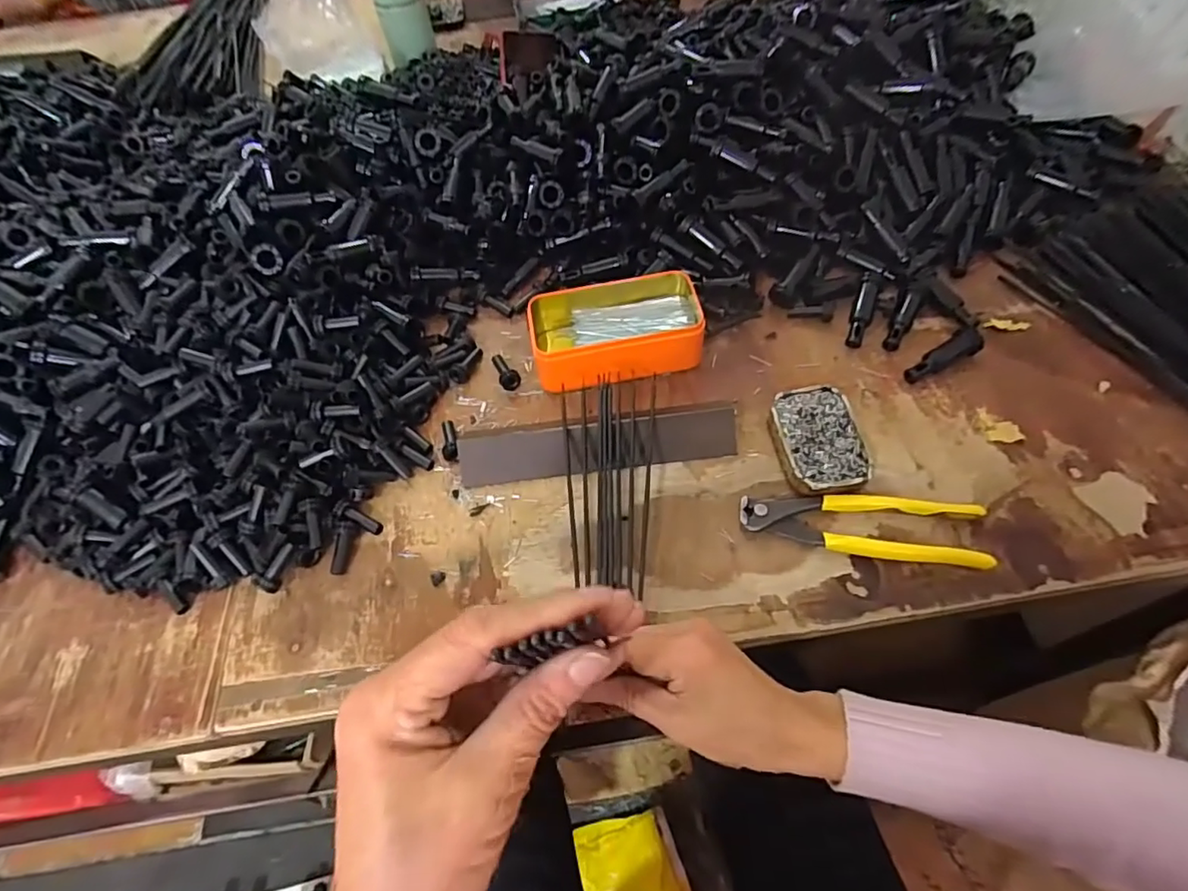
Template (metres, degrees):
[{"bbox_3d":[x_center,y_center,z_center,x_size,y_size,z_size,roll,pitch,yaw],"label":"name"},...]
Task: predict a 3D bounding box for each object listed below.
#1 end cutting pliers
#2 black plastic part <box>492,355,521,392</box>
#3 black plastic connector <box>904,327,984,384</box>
[{"bbox_3d":[0.191,0.054,0.422,0.165,0.012,0.045,9,66,7],"label":"end cutting pliers"},{"bbox_3d":[-0.080,-0.068,0.528,0.018,0.016,0.042,-26,49,-8],"label":"black plastic part"},{"bbox_3d":[0.290,-0.074,0.486,0.066,0.021,0.023,-31,61,-15],"label":"black plastic connector"}]

